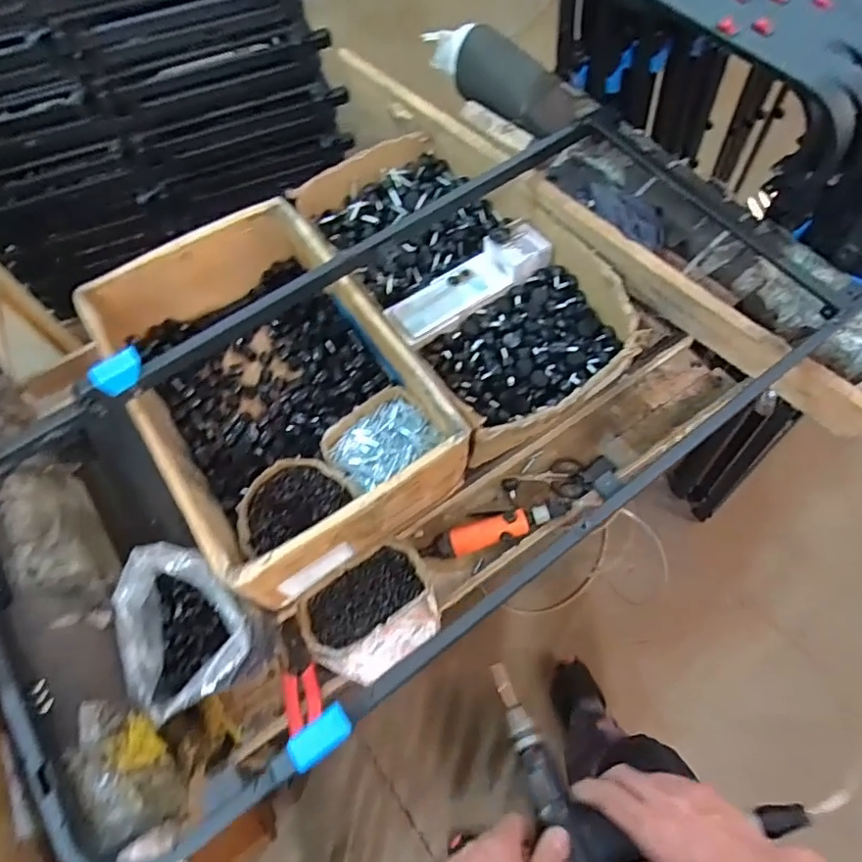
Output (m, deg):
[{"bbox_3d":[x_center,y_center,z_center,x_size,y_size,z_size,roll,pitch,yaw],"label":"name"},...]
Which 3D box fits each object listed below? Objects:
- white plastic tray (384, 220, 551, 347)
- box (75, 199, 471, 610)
[{"bbox_3d":[0.065,-0.249,0.908,0.286,0.050,0.095,-33,68,-13],"label":"white plastic tray"},{"bbox_3d":[-0.224,-0.066,0.817,0.342,0.166,0.527,-33,68,-13],"label":"box"}]

